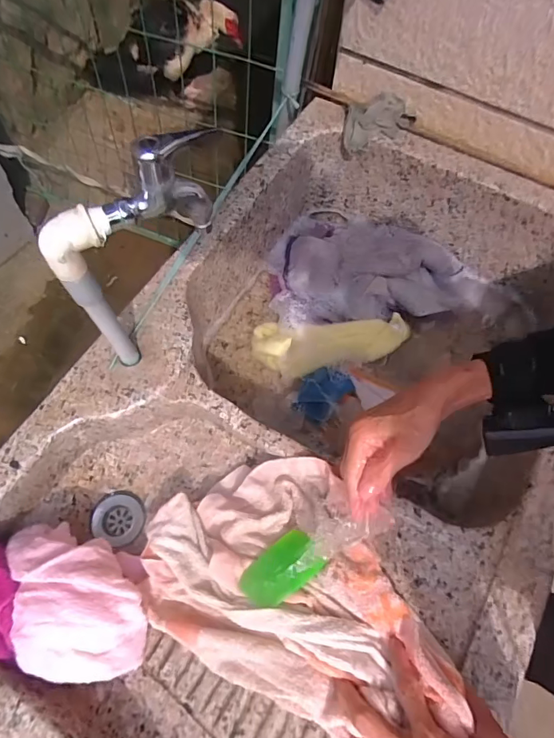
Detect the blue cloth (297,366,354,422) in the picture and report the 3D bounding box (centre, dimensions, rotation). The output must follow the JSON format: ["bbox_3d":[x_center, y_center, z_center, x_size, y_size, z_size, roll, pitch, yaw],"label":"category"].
[{"bbox_3d":[0.067,0.033,0.684,0.093,0.013,0.066,-39,74,-18],"label":"blue cloth"}]

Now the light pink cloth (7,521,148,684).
[{"bbox_3d":[-0.190,0.217,0.435,0.101,0.074,0.153,-20,69,-12],"label":"light pink cloth"}]

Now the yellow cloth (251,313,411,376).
[{"bbox_3d":[0.091,-0.046,0.729,0.251,0.020,0.098,-7,67,-6],"label":"yellow cloth"}]

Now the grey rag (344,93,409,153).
[{"bbox_3d":[0.156,-0.385,0.703,0.091,0.055,0.073,13,62,6],"label":"grey rag"}]

